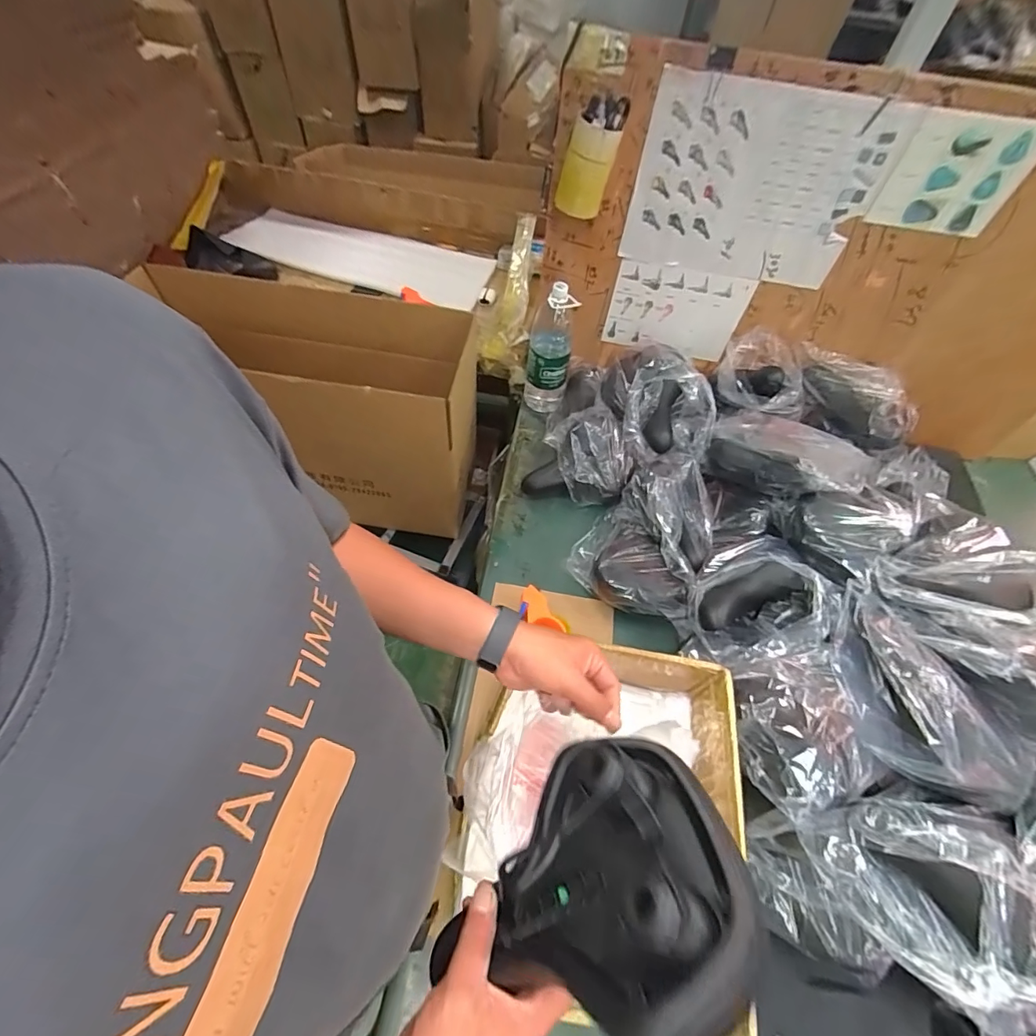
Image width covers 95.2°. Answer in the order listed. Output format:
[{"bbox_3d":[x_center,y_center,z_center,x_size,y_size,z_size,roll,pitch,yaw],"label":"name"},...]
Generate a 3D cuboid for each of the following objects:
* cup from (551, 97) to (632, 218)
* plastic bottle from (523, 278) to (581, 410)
[{"bbox_3d":[0.126,-0.638,0.842,0.098,0.161,0.099,2,56,-3],"label":"cup"},{"bbox_3d":[0.076,-0.401,1.145,0.105,0.308,0.091,8,56,1],"label":"plastic bottle"}]

